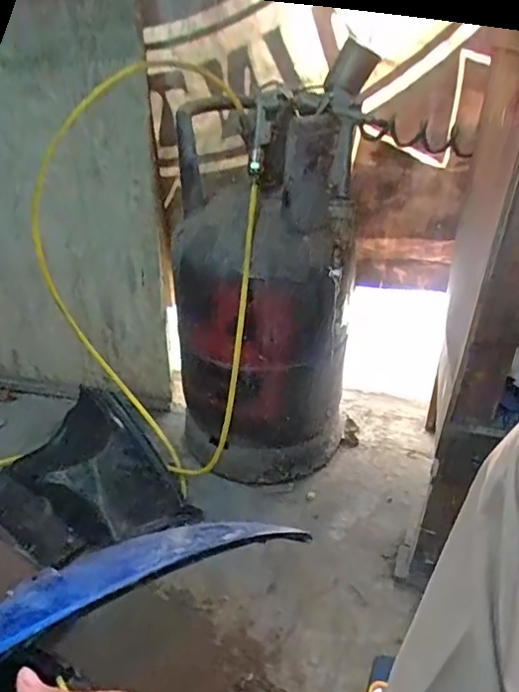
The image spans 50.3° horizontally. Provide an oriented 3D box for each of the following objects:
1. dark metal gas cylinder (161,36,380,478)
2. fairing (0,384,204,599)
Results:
[{"bbox_3d":[0.002,-0.086,0.921,0.281,0.602,0.301,-6,32,-8],"label":"dark metal gas cylinder"},{"bbox_3d":[-0.335,0.230,0.835,0.418,0.178,0.252,-23,38,-32],"label":"fairing"}]

